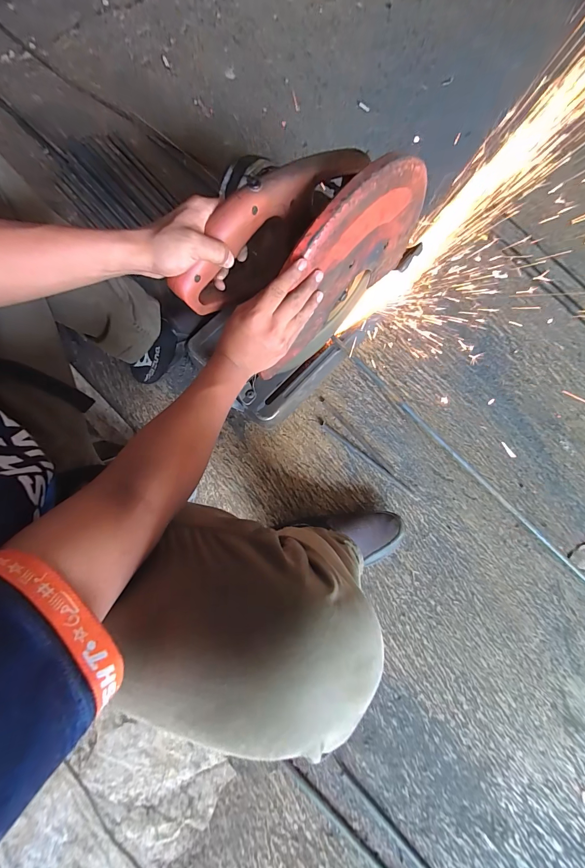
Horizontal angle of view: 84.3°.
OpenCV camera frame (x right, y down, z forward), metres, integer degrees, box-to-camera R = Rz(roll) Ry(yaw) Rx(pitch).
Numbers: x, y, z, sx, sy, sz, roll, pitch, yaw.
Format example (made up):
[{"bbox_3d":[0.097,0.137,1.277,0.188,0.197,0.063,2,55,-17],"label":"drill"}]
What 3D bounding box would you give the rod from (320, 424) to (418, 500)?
[{"bbox_3d":[0.165,0.059,0.700,0.249,0.006,0.012,38,81,7],"label":"rod"}]

